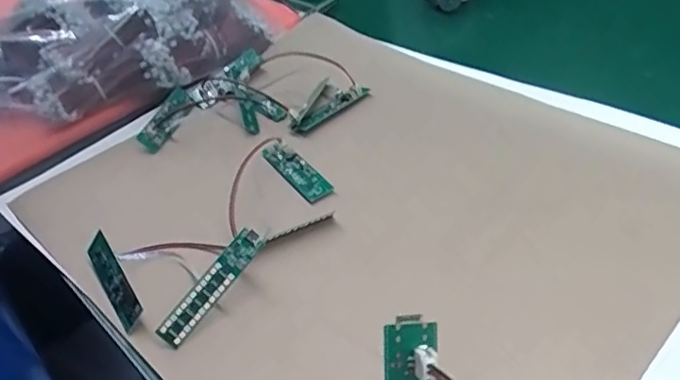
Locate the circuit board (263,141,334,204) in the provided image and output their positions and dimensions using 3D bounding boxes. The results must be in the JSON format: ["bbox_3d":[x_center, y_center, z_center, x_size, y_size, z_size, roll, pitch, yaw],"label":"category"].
[{"bbox_3d":[-0.035,-0.017,0.453,0.022,0.008,0.073,-29,44,-21],"label":"circuit board"}]

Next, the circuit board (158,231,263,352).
[{"bbox_3d":[-0.079,0.060,0.353,0.082,0.018,0.004,-50,14,-15],"label":"circuit board"}]

